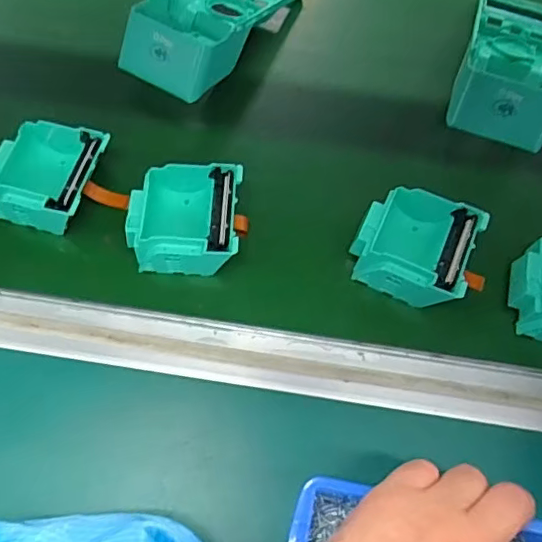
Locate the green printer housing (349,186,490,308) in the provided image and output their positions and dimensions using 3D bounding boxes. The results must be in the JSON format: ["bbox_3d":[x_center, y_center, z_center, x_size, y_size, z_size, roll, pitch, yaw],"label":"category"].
[{"bbox_3d":[0.103,-0.017,0.407,0.078,0.041,0.075,25,67,8],"label":"green printer housing"}]

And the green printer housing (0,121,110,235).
[{"bbox_3d":[-0.168,-0.070,0.420,0.075,0.039,0.076,17,66,5],"label":"green printer housing"}]

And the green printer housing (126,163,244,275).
[{"bbox_3d":[-0.064,-0.036,0.409,0.082,0.039,0.077,3,66,-2],"label":"green printer housing"}]

